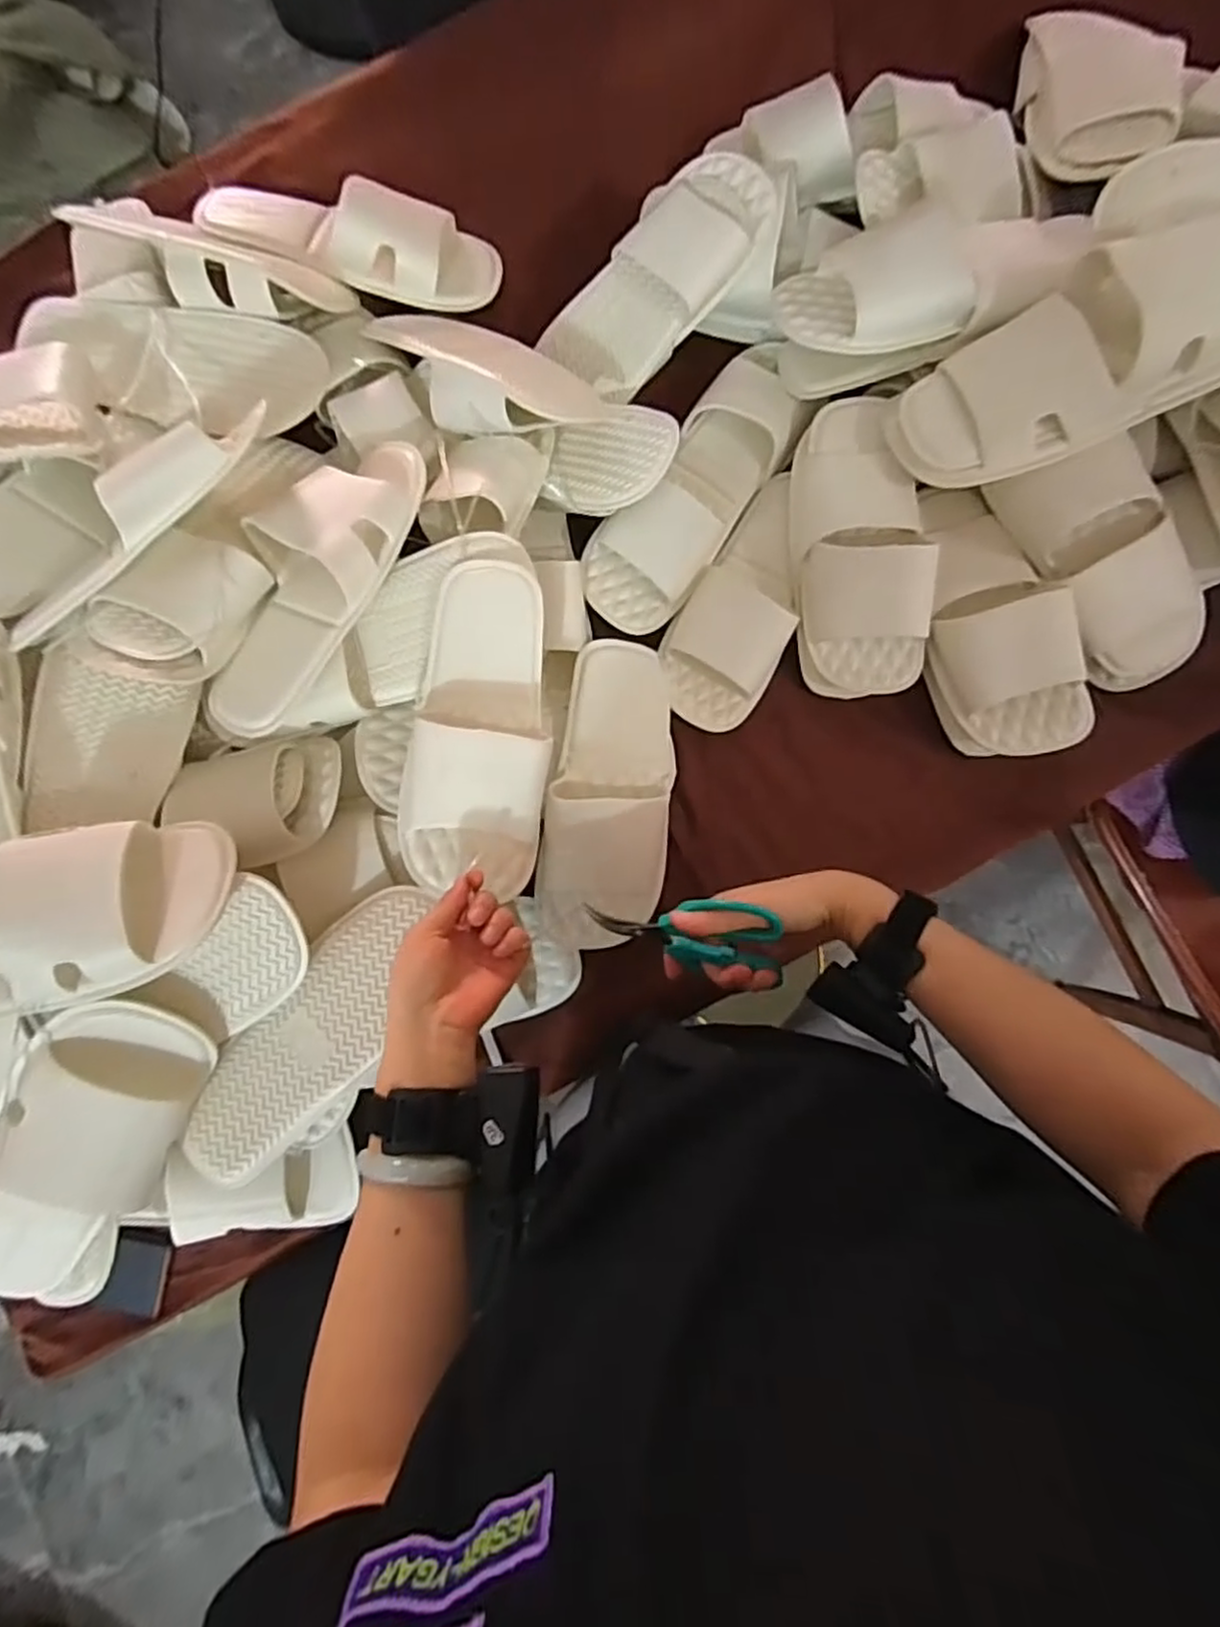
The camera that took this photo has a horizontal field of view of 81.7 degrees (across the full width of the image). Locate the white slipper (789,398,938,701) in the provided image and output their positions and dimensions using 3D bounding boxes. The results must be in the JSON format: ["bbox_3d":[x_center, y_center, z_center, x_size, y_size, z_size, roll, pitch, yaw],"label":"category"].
[{"bbox_3d":[0.217,-0.230,0.611,0.113,0.041,0.251,-2,95,13],"label":"white slipper"}]

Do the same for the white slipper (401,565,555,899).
[{"bbox_3d":[-0.106,-0.070,0.555,0.110,0.050,0.262,2,85,1],"label":"white slipper"}]

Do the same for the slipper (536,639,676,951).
[{"bbox_3d":[0.005,-0.022,0.616,0.103,0.067,0.266,8,86,2],"label":"slipper"}]

